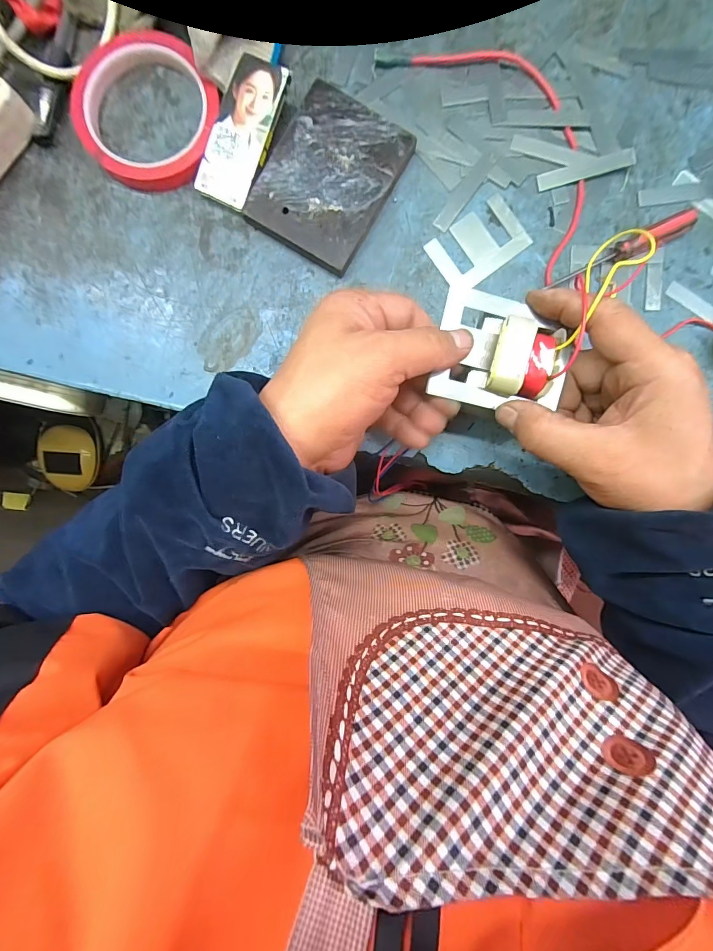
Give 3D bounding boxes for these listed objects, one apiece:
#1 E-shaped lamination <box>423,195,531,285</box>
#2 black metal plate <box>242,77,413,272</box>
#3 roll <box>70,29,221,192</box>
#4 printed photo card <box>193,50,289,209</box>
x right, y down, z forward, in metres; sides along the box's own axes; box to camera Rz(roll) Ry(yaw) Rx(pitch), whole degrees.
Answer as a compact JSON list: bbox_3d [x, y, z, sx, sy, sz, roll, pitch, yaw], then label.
[{"bbox_3d":[0.088,-0.165,0.291,0.065,0.004,0.043,-35,92,1],"label":"E-shaped lamination"},{"bbox_3d":[-0.019,-0.205,0.285,0.082,0.013,0.103,30,92,-1],"label":"black metal plate"},{"bbox_3d":[-0.143,-0.249,0.280,0.096,0.016,0.096,0,92,0],"label":"roll"},{"bbox_3d":[-0.077,-0.229,0.274,0.037,0.004,0.086,25,103,1],"label":"printed photo card"}]

